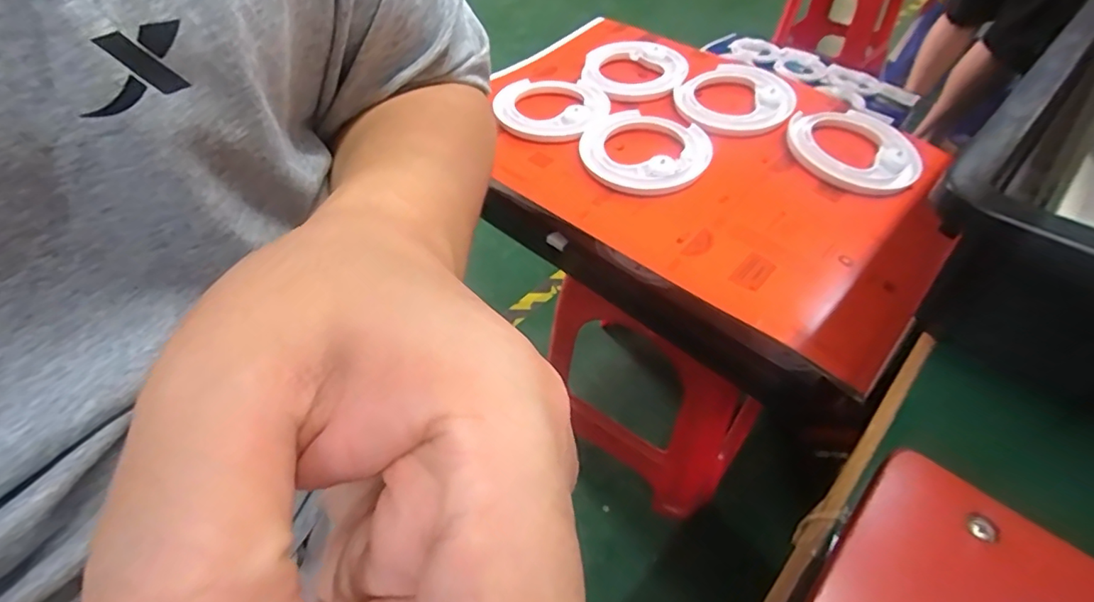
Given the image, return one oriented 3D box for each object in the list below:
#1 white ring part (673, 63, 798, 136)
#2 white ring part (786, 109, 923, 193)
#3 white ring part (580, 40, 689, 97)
[{"bbox_3d":[0.220,-0.239,0.628,0.133,0.024,0.137,11,48,11],"label":"white ring part"},{"bbox_3d":[0.324,-0.158,0.559,0.126,0.023,0.121,0,47,0],"label":"white ring part"},{"bbox_3d":[0.110,-0.308,0.695,0.135,0.014,0.135,0,47,0],"label":"white ring part"}]

